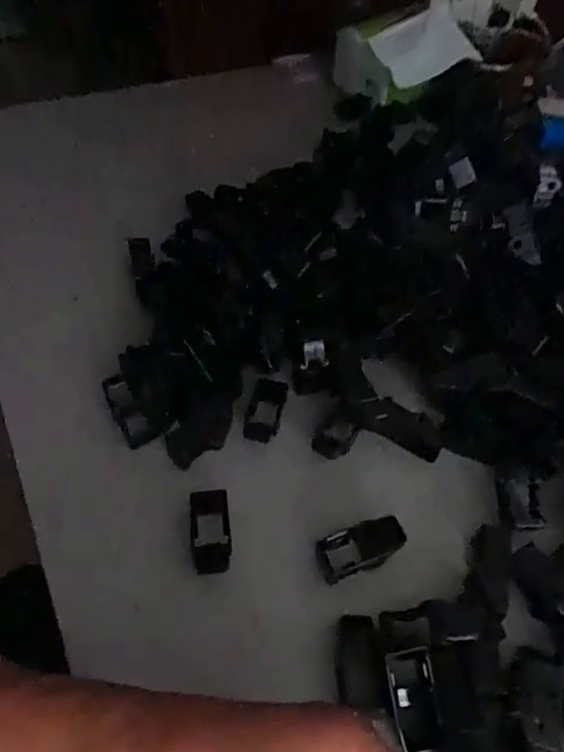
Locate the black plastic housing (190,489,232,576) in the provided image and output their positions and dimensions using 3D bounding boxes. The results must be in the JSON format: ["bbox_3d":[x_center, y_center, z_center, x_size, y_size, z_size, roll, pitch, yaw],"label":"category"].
[{"bbox_3d":[-0.041,0.091,0.343,0.022,0.014,0.048,-3,50,-6],"label":"black plastic housing"}]

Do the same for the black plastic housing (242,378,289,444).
[{"bbox_3d":[-0.012,0.023,0.393,0.023,0.007,0.049,12,50,7],"label":"black plastic housing"}]

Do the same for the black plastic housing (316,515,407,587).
[{"bbox_3d":[0.045,0.097,0.334,0.049,0.014,0.024,-13,52,-14],"label":"black plastic housing"}]

